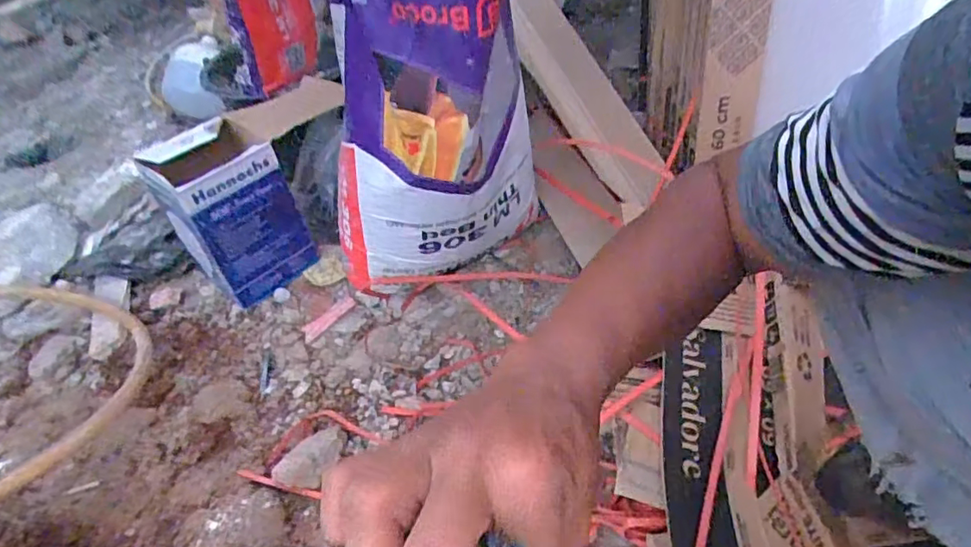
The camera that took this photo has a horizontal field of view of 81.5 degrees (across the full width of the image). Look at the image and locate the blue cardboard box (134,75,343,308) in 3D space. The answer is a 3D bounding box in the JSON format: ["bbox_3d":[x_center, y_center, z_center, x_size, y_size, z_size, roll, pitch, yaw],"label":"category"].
[{"bbox_3d":[-0.382,-0.092,0.857,0.147,0.221,0.169,-38,54,-26],"label":"blue cardboard box"}]

